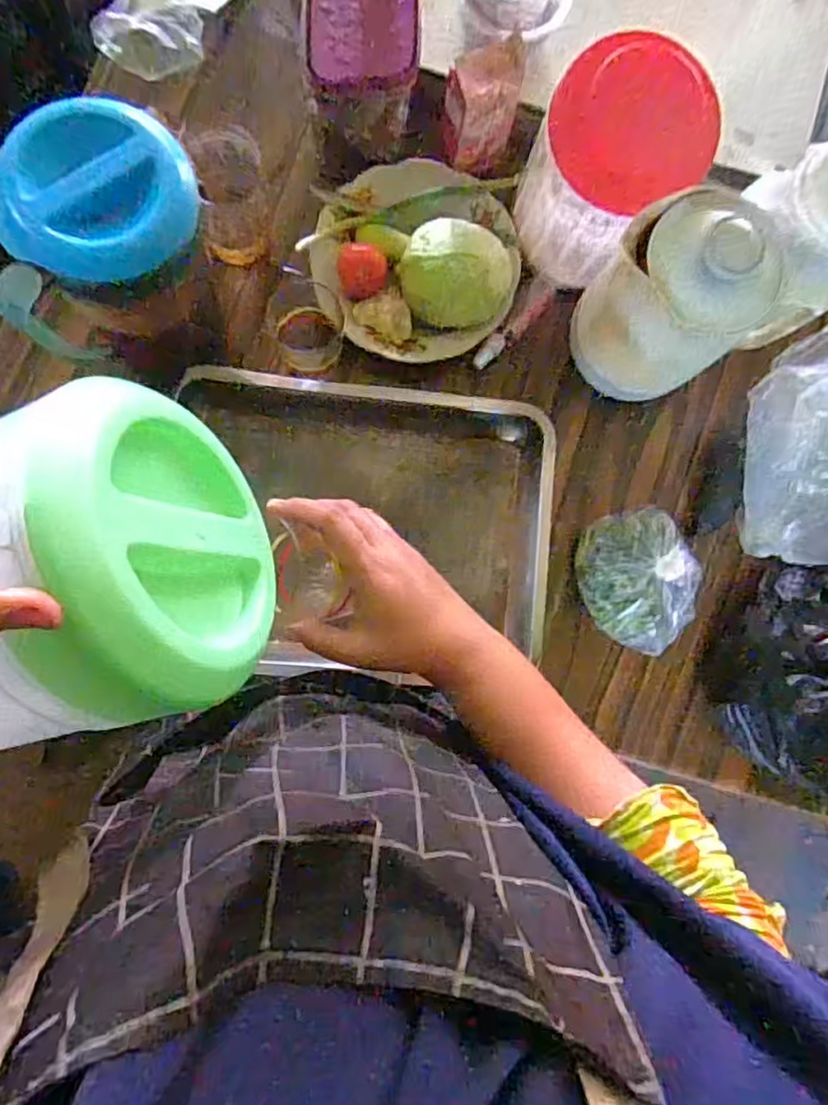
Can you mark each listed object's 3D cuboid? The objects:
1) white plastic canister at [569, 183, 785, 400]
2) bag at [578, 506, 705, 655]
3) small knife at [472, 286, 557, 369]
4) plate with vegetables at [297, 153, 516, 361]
[{"bbox_3d":[0.230,-0.229,0.574,0.127,0.170,0.133,0,85,-3],"label":"white plastic canister"},{"bbox_3d":[0.232,0.030,0.659,0.122,0.068,0.144,-8,86,-4],"label":"bag"},{"bbox_3d":[0.106,-0.234,0.676,0.116,0.016,0.019,-43,89,-6],"label":"small knife"},{"bbox_3d":[0.001,-0.300,0.645,0.205,0.077,0.196,0,85,-3],"label":"plate with vegetables"}]

